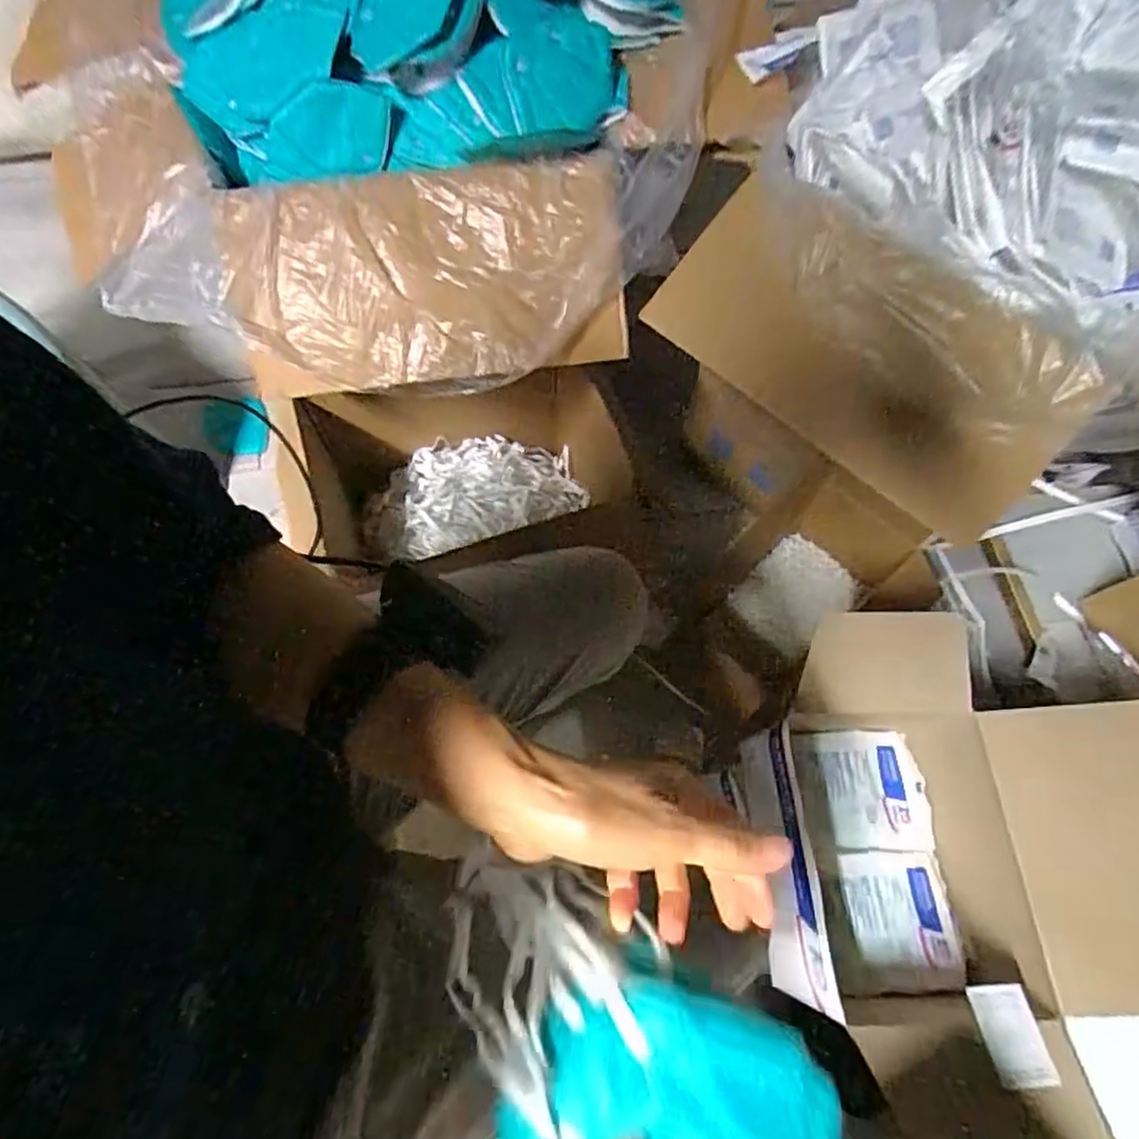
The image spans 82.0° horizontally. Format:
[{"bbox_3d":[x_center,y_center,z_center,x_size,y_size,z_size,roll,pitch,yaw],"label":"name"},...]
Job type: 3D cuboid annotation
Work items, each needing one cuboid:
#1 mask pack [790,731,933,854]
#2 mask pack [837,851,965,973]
[{"bbox_3d":[0.329,0.249,0.741,0.141,0.022,0.125,3,68,0],"label":"mask pack"},{"bbox_3d":[0.343,0.353,0.681,0.106,0.025,0.107,0,68,-1],"label":"mask pack"}]

